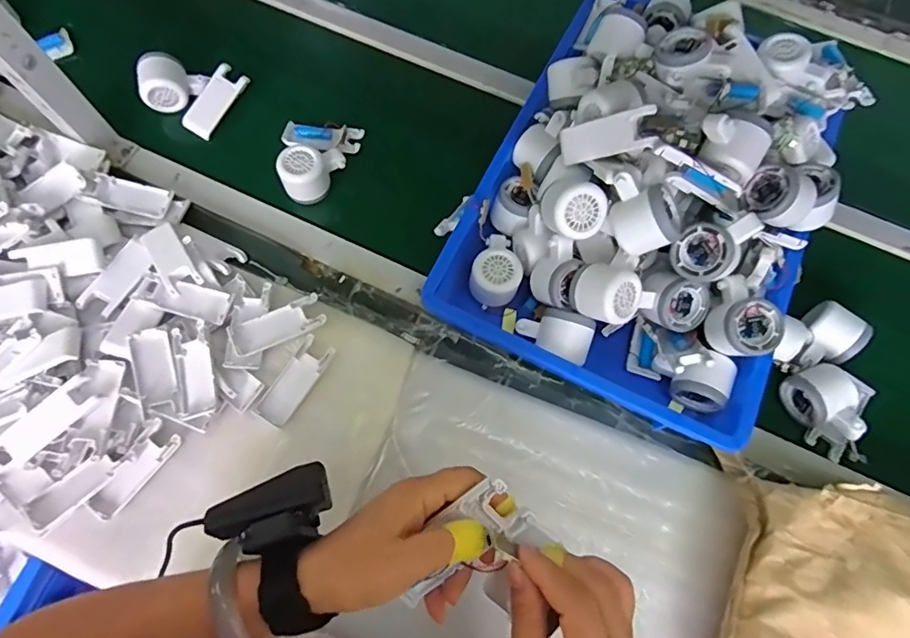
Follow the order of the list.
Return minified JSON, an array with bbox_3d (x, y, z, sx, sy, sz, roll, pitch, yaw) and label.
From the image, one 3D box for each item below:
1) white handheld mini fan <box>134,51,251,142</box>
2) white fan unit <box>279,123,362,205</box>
[{"bbox_3d":[-0.356,-0.314,0.694,0.105,0.058,0.101,31,73,8],"label":"white handheld mini fan"},{"bbox_3d":[-0.174,-0.213,0.662,0.097,0.052,0.117,-5,71,-4],"label":"white fan unit"}]

